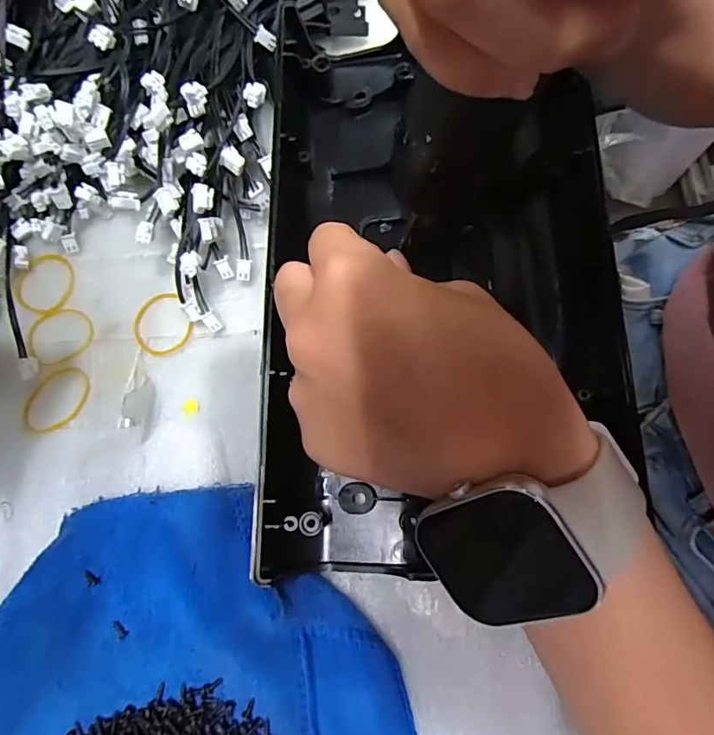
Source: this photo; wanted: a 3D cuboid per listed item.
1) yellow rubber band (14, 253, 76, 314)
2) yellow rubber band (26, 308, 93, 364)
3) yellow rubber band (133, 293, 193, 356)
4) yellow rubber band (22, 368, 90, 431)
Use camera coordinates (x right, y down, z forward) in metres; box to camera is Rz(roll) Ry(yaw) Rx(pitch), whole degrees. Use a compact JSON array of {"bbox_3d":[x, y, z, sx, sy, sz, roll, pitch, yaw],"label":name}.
[{"bbox_3d":[-0.152,-0.042,0.238,0.030,0.004,0.031,-1,76,4],"label":"yellow rubber band"},{"bbox_3d":[-0.141,-0.016,0.230,0.030,0.004,0.028,-24,75,-2],"label":"yellow rubber band"},{"bbox_3d":[-0.093,-0.020,0.231,0.027,0.004,0.030,-32,76,-4],"label":"yellow rubber band"},{"bbox_3d":[-0.137,0.015,0.222,0.023,0.004,0.034,33,80,11],"label":"yellow rubber band"}]

